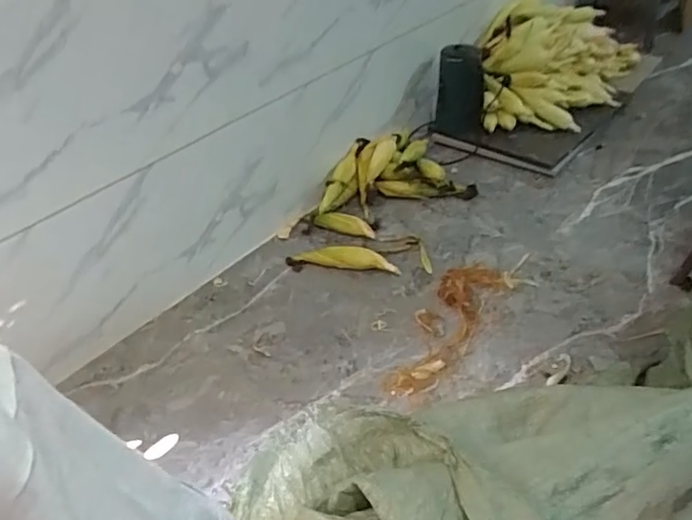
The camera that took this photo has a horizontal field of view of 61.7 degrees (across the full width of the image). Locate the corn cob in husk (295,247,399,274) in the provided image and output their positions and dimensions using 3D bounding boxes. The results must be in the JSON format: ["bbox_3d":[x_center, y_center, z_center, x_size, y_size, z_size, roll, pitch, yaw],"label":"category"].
[{"bbox_3d":[0.001,-0.005,1.579,0.301,0.042,0.069,5,41,14],"label":"corn cob in husk"}]

